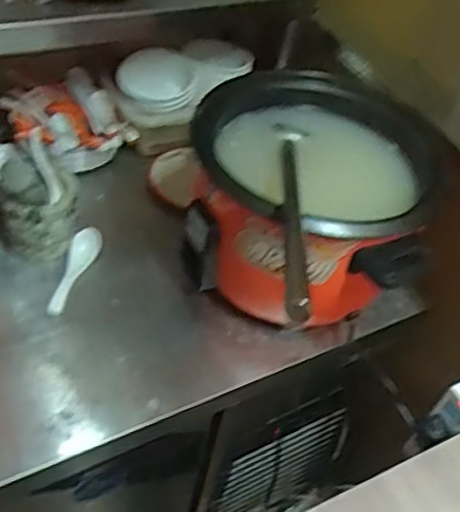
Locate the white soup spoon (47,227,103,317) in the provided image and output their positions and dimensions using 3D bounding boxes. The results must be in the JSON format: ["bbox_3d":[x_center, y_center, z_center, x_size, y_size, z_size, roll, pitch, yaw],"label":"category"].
[{"bbox_3d":[-0.216,0.019,0.909,0.035,0.045,0.154,10,46,4],"label":"white soup spoon"}]

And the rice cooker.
[{"bbox_3d":[0.109,-0.071,0.891,0.336,0.221,0.311,25,49,18],"label":"rice cooker"}]

